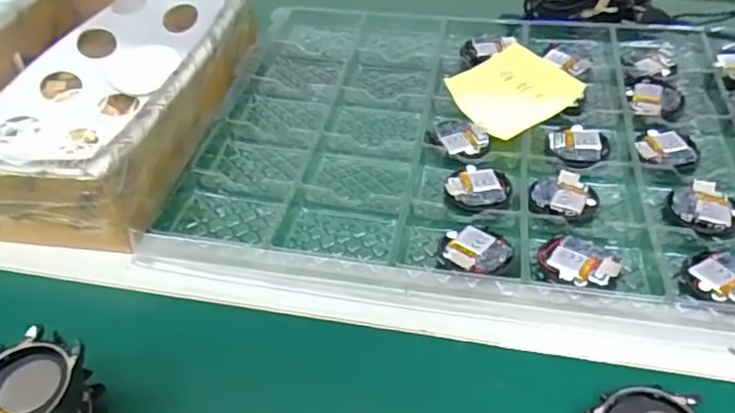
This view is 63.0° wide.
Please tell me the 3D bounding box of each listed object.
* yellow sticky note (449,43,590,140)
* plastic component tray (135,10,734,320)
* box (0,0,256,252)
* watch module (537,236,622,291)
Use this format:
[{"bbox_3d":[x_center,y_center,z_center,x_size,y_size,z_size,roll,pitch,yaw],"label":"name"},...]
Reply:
[{"bbox_3d":[0.106,-0.085,0.445,0.072,0.025,0.075,-23,47,-21],"label":"yellow sticky note"},{"bbox_3d":[0.107,-0.061,0.426,0.432,0.028,0.309,5,44,8],"label":"plastic component tray"},{"bbox_3d":[-0.206,-0.097,0.444,0.187,0.058,0.278,5,44,8],"label":"box"},{"bbox_3d":[0.118,0.030,0.335,0.043,0.008,0.037,6,44,8],"label":"watch module"}]

